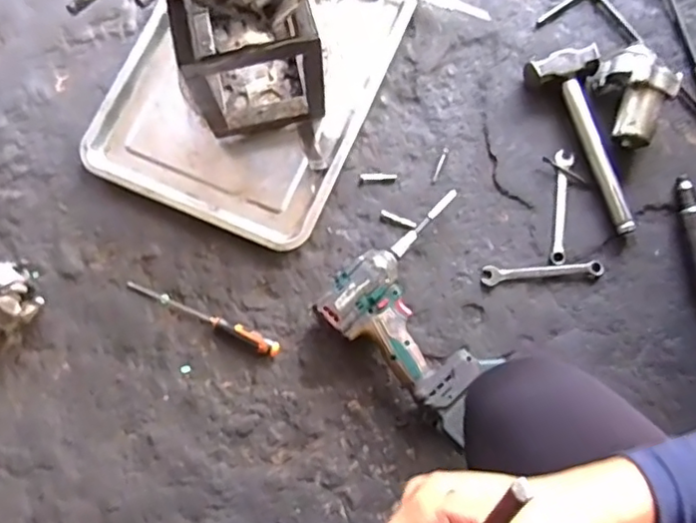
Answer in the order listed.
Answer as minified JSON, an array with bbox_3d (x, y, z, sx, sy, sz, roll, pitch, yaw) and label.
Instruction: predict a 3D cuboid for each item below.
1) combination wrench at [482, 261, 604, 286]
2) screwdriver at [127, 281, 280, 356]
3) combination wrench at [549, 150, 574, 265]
[{"bbox_3d":[0.259,0.015,0.782,0.158,0.007,0.026,-3,79,1],"label":"combination wrench"},{"bbox_3d":[-0.194,0.074,0.777,0.224,0.021,0.020,23,80,6],"label":"screwdriver"},{"bbox_3d":[0.290,-0.074,0.798,0.024,0.008,0.156,5,79,2],"label":"combination wrench"}]

